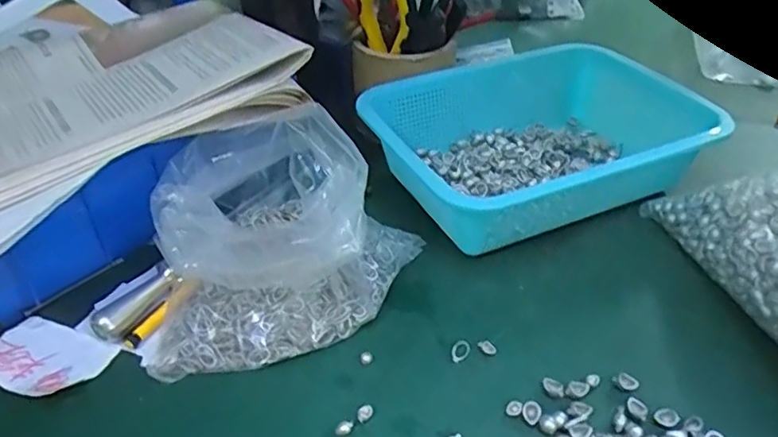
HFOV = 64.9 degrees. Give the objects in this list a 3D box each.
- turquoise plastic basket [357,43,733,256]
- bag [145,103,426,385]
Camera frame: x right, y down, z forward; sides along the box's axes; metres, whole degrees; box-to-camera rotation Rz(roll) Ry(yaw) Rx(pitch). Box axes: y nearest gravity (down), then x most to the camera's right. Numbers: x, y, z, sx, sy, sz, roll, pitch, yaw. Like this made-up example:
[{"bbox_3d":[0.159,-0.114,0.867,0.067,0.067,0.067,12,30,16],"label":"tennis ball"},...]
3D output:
[{"bbox_3d":[0.121,-0.065,0.521,0.242,0.069,0.190,-21,42,-22],"label":"turquoise plastic basket"},{"bbox_3d":[-0.069,0.009,0.411,0.177,0.100,0.151,-3,38,-1],"label":"bag"}]

